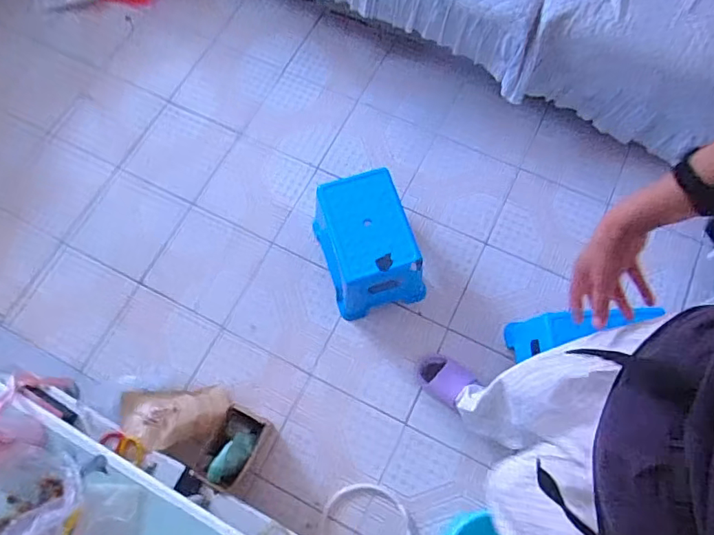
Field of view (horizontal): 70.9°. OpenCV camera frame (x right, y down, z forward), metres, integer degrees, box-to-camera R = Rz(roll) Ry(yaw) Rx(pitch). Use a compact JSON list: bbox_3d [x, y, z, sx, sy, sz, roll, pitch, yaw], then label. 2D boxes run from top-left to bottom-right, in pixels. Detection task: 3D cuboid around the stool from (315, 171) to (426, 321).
[{"bbox_3d":[0.031,-0.059,1.395,0.242,0.241,0.320,-17,73,-5],"label":"stool"}]

